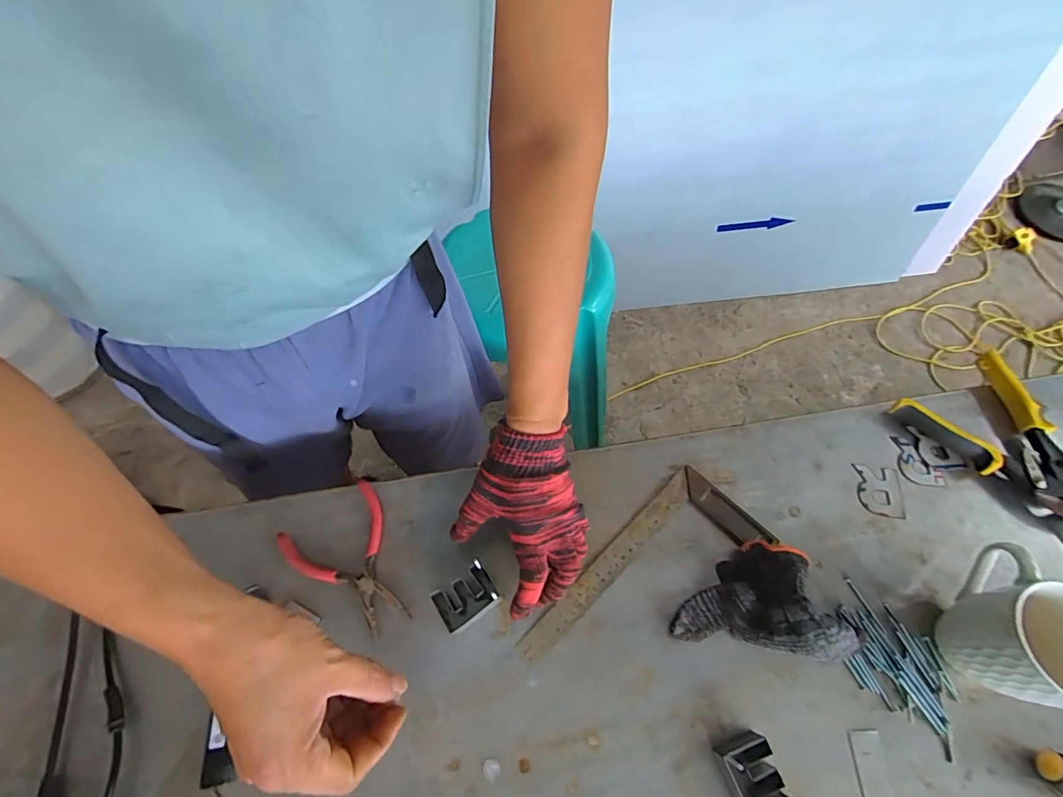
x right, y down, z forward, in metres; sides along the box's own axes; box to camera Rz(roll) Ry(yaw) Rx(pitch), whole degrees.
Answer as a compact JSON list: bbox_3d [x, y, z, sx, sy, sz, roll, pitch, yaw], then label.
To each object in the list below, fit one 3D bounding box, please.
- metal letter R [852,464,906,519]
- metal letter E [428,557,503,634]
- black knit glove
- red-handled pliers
[{"bbox_3d":[0.363,0.097,0.495,0.046,0.005,0.053,8,64,4],"label":"metal letter R"},{"bbox_3d":[-0.061,0.185,0.439,0.055,0.021,0.041,-32,68,-14],"label":"metal letter E"},{"bbox_3d":[0.206,0.175,0.424,0.144,0.059,0.091,7,64,4],"label":"black knit glove"},{"bbox_3d":[-0.172,0.160,0.463,0.099,0.012,0.138,-36,68,-16],"label":"red-handled pliers"}]

